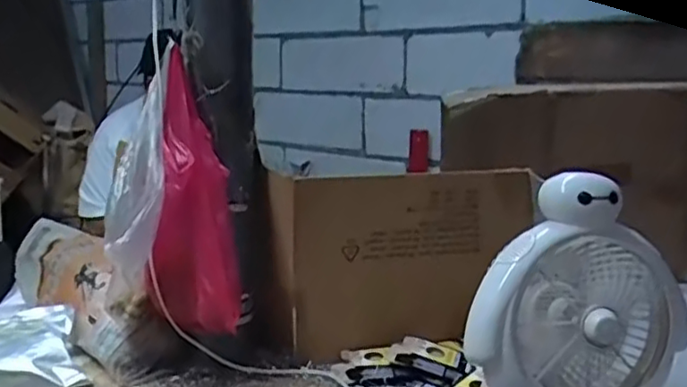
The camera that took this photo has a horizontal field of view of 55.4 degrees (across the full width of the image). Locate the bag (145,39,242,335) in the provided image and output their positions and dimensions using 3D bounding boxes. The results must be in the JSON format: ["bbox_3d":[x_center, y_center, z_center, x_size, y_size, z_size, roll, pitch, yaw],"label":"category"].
[{"bbox_3d":[-0.180,0.009,0.783,0.102,0.291,0.110,-1,10,-13],"label":"bag"}]

